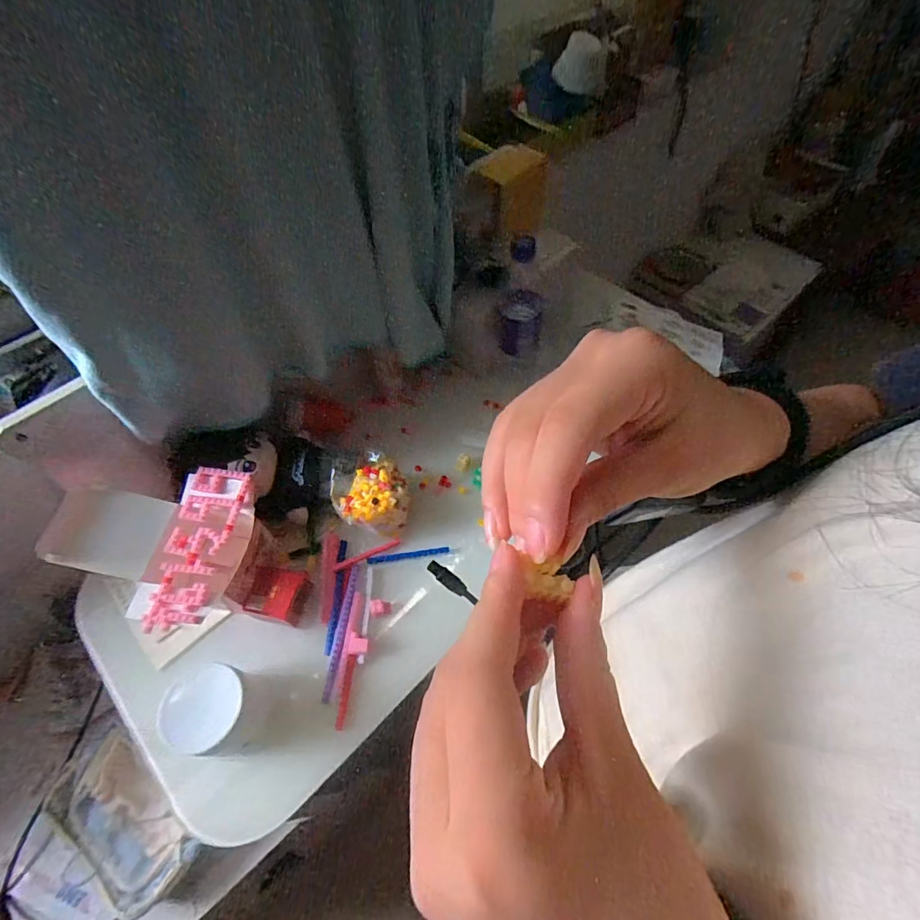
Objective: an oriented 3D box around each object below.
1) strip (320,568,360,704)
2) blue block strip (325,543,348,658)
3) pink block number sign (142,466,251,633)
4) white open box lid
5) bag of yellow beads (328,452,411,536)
[{"bbox_3d":[-0.135,0.193,0.534,0.012,0.007,0.149,4,58,6],"label":"strip"},{"bbox_3d":[-0.146,0.159,0.553,0.012,0.009,0.131,0,57,4],"label":"blue block strip"},{"bbox_3d":[-0.278,0.088,0.492,0.061,0.009,0.171,7,63,1],"label":"pink block number sign"},{"bbox_3d":[-0.367,0.072,0.490,0.104,0.018,0.088,17,56,-14],"label":"white open box lid"},{"bbox_3d":[-0.109,0.046,0.588,0.091,0.083,0.087,-14,57,-5],"label":"bag of yellow beads"}]

